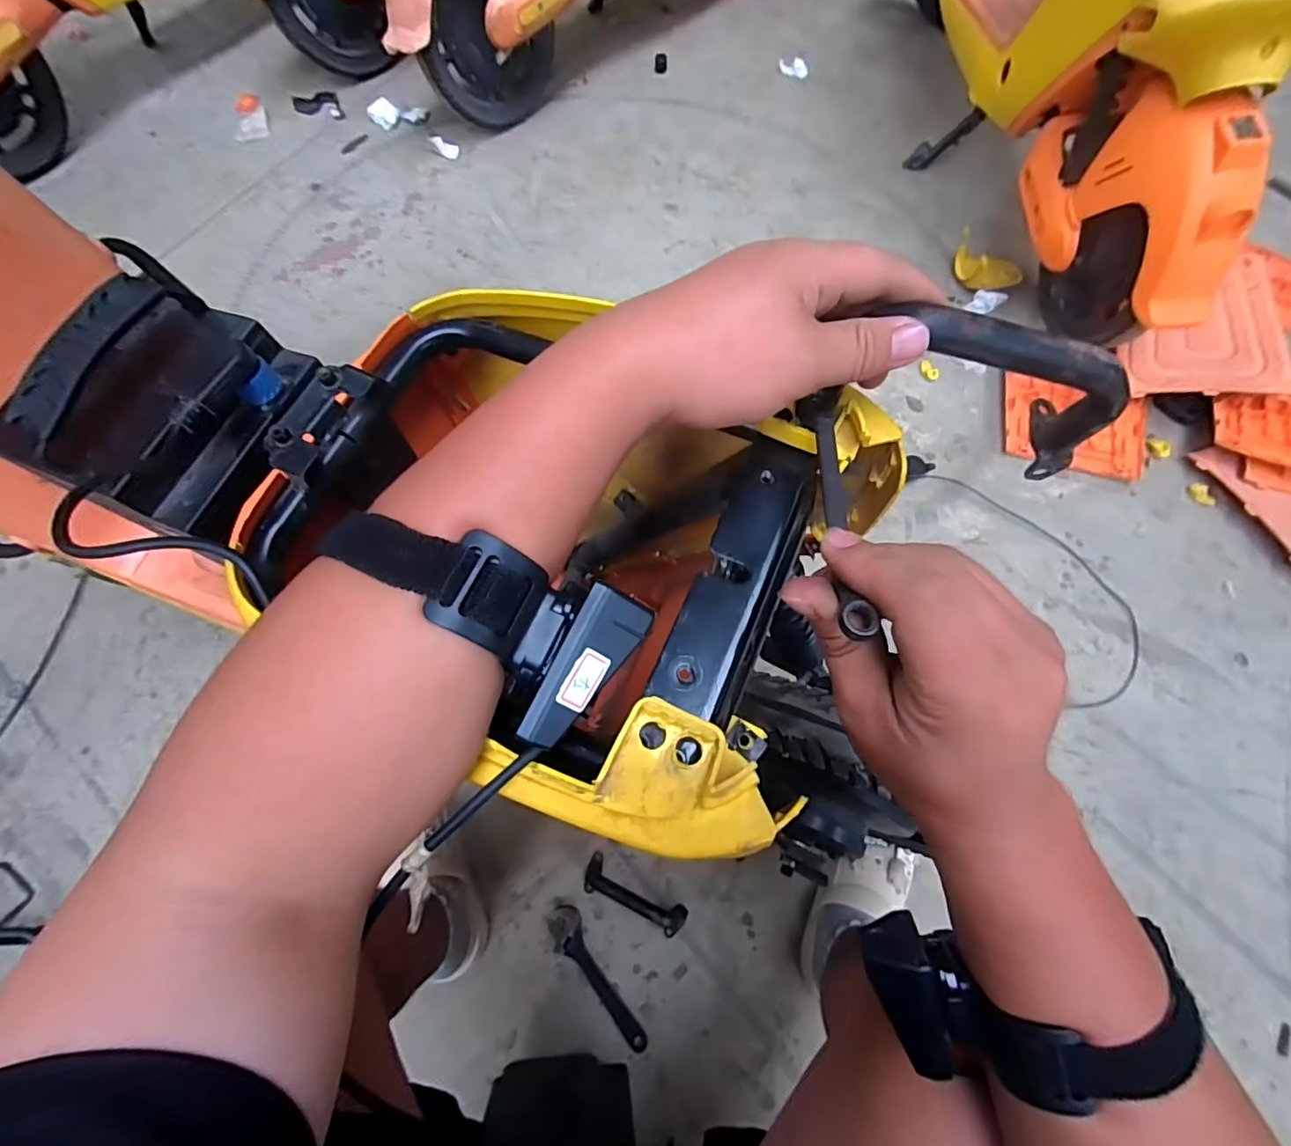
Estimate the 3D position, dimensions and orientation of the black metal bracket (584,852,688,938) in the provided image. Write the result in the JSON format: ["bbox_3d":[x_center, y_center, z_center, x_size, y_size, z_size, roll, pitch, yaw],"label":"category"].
[{"bbox_3d":[-0.018,0.449,0.767,0.152,0.070,0.050,26,71,11],"label":"black metal bracket"}]

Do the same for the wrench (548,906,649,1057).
[{"bbox_3d":[-0.069,0.544,0.747,0.046,0.016,0.194,-32,71,-11],"label":"wrench"}]

